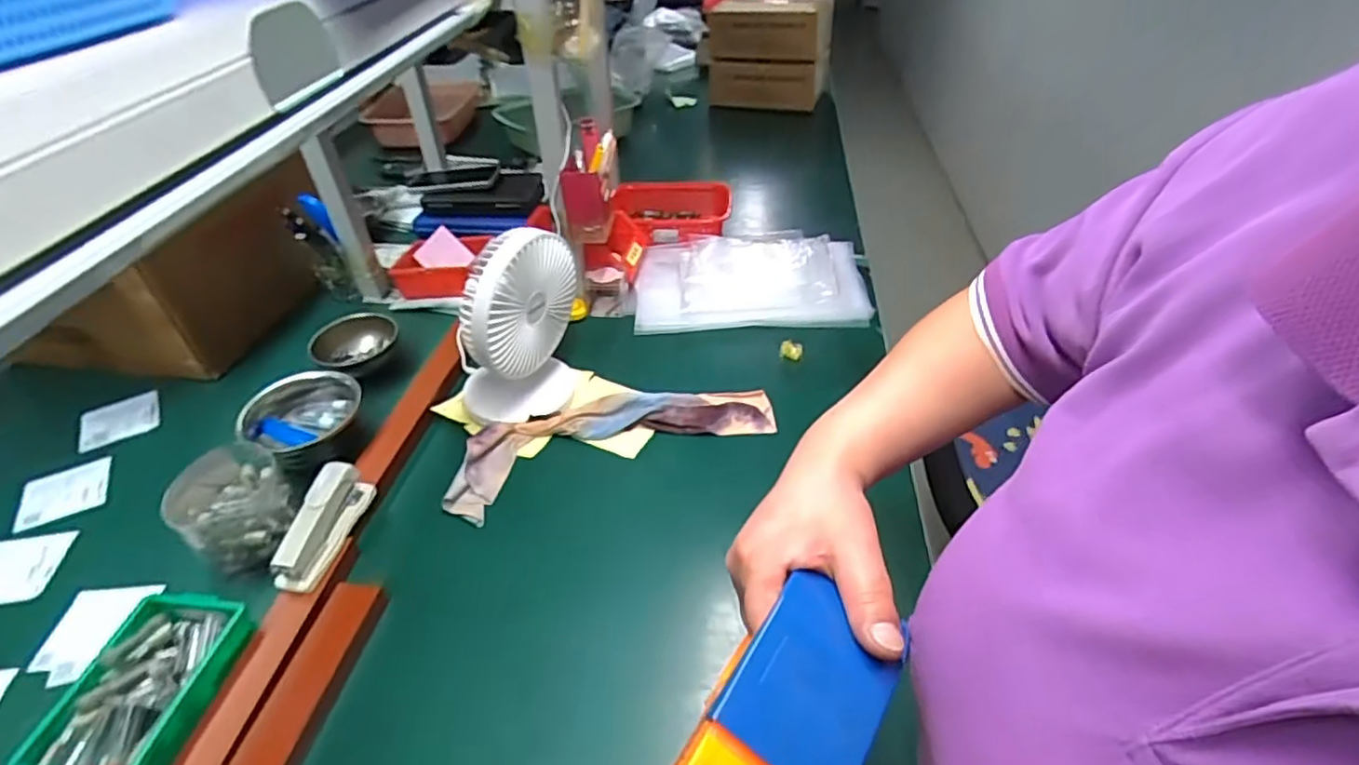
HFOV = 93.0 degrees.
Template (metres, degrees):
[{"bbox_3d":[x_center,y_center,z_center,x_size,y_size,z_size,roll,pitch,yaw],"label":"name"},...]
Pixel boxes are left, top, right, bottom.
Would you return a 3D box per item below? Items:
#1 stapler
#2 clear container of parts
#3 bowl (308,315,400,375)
[{"bbox_3d":[-0.343,0.135,0.621,0.028,0.057,0.120,4,41,7],"label":"stapler"},{"bbox_3d":[-0.442,0.127,0.647,0.102,0.075,0.099,-2,41,1],"label":"clear container of parts"},{"bbox_3d":[-0.430,-0.043,0.852,0.100,0.045,0.114,2,41,6],"label":"bowl"}]

